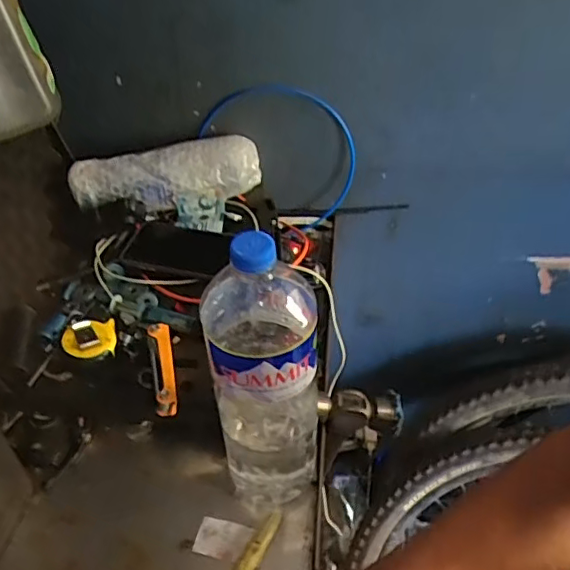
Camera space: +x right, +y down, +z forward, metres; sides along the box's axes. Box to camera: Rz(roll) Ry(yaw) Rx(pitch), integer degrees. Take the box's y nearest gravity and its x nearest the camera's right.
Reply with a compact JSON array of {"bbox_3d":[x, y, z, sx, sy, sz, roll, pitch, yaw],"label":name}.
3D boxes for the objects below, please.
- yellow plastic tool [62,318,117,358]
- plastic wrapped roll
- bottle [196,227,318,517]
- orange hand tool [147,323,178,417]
[{"bbox_3d":[-0.218,0.061,0.644,0.055,0.016,0.052,-2,43,-22],"label":"yellow plastic tool"},{"bbox_3d":[-0.158,-0.148,0.783,0.249,0.074,0.058,-8,45,-7],"label":"plastic wrapped roll"},{"bbox_3d":[-0.014,0.084,0.496,0.089,0.301,0.090,-6,44,-5],"label":"bottle"},{"bbox_3d":[-0.129,0.088,0.617,0.023,0.023,0.110,-11,45,-10],"label":"orange hand tool"}]

